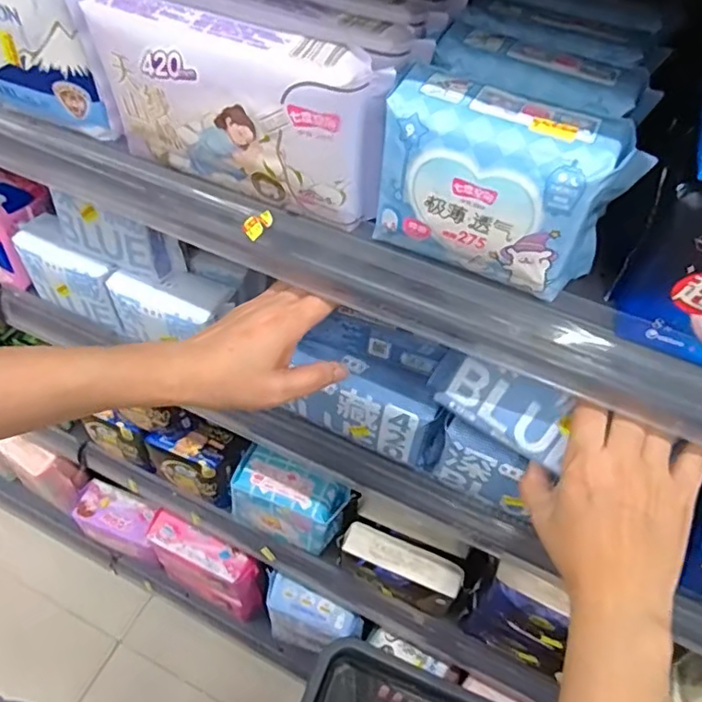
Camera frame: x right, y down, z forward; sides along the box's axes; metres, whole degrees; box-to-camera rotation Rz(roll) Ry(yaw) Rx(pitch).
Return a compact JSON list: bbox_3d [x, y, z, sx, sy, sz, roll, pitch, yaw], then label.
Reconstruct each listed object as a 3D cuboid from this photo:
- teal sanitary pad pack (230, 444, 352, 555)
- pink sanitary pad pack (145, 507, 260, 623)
[{"bbox_3d":[-0.081,0.198,0.773,0.144,0.094,0.068,19,52,10],"label":"teal sanitary pad pack"},{"bbox_3d":[-0.251,0.370,1.002,0.204,0.164,0.060,25,54,15],"label":"pink sanitary pad pack"}]

